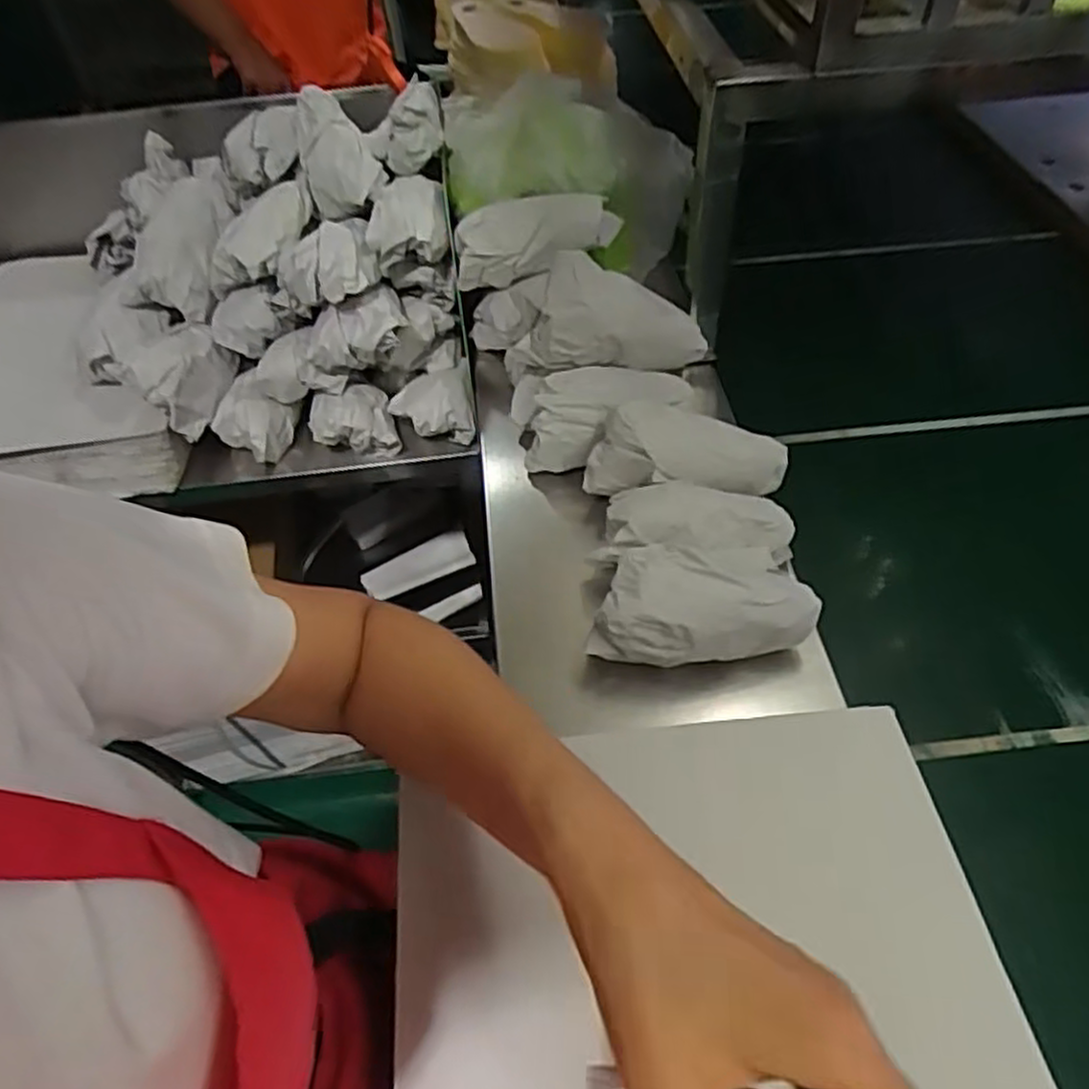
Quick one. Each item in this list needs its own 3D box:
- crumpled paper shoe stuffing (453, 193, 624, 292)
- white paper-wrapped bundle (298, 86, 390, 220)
[{"bbox_3d":[-0.006,-0.299,0.731,0.168,0.061,0.042,-18,53,-10],"label":"crumpled paper shoe stuffing"},{"bbox_3d":[-0.212,-0.400,0.764,0.078,0.139,0.032,-15,0,26],"label":"white paper-wrapped bundle"}]

